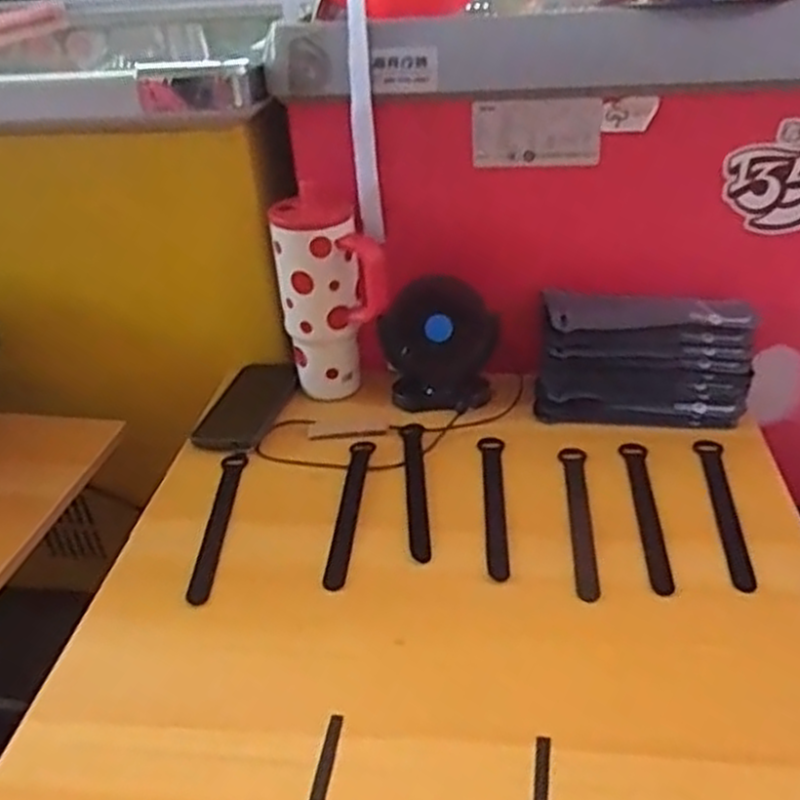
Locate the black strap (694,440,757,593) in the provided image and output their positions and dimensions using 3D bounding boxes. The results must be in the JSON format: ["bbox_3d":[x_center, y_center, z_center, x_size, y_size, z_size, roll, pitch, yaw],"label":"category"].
[{"bbox_3d":[0.288,0.095,0.681,0.021,0.009,0.198,3,34,10],"label":"black strap"}]

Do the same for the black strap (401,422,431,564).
[{"bbox_3d":[0.016,0.081,0.732,0.022,0.006,0.196,-4,33,0],"label":"black strap"}]

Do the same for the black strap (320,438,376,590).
[{"bbox_3d":[-0.046,0.097,0.708,0.021,0.004,0.194,1,34,7],"label":"black strap"}]

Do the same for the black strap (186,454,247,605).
[{"bbox_3d":[-0.167,0.112,0.705,0.022,0.007,0.194,-3,33,2],"label":"black strap"}]

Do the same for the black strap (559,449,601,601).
[{"bbox_3d":[0.159,0.103,0.688,0.024,0.004,0.202,4,31,8],"label":"black strap"}]

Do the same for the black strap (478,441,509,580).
[{"bbox_3d":[0.086,0.091,0.707,0.022,0.005,0.198,0,33,6],"label":"black strap"}]

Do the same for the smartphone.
[{"bbox_3d":[-0.171,0.006,0.850,0.079,0.012,0.150,5,34,13],"label":"smartphone"}]

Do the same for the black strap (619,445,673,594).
[{"bbox_3d":[0.220,0.096,0.683,0.024,0.009,0.198,1,34,7],"label":"black strap"}]

